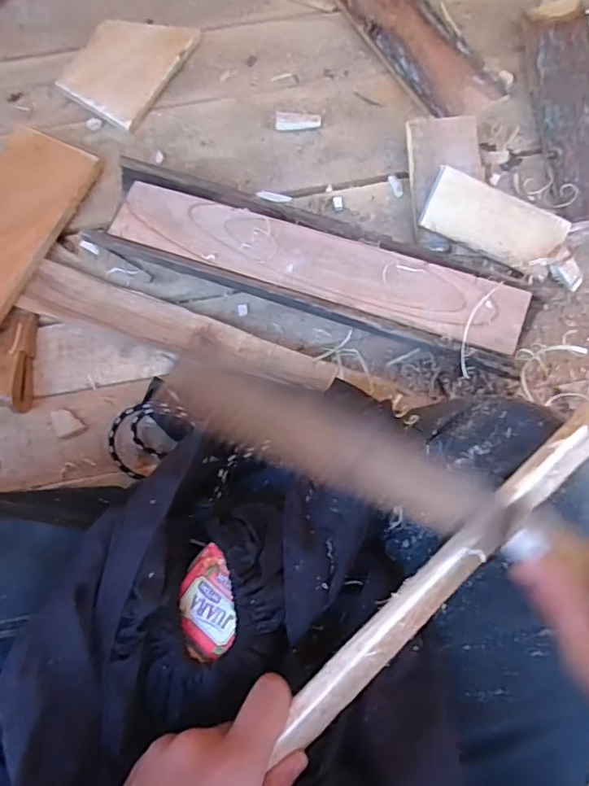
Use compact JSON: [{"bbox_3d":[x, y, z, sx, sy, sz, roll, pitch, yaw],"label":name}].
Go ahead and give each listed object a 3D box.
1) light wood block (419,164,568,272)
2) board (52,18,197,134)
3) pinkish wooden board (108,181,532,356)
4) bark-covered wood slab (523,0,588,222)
[{"bbox_3d":[0.197,-0.168,0.525,0.135,0.015,0.059,24,103,-5],"label":"light wood block"},{"bbox_3d":[-0.181,-0.356,0.579,0.099,0.015,0.133,29,81,5],"label":"board"},{"bbox_3d":[0.020,-0.118,0.484,0.375,0.017,0.060,19,80,3],"label":"pinkish wooden board"},{"bbox_3d":[0.293,-0.302,0.565,0.073,0.028,0.251,-8,79,-2],"label":"bark-covered wood slab"}]

